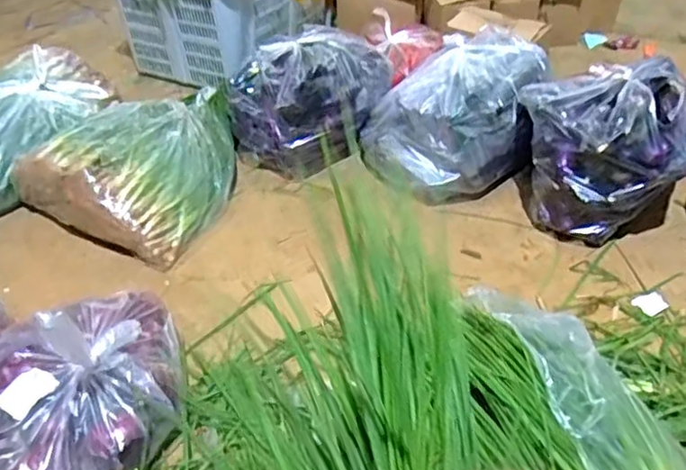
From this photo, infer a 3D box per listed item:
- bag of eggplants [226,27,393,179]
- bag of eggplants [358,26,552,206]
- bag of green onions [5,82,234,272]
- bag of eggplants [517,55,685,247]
[{"bbox_3d":[-0.077,-0.345,1.588,0.313,0.225,0.363,19,43,23],"label":"bag of eggplants"},{"bbox_3d":[0.292,-0.281,1.503,0.433,0.236,0.305,-25,45,-27],"label":"bag of eggplants"},{"bbox_3d":[-0.440,-0.183,1.455,0.395,0.173,0.468,14,41,18],"label":"bag of green onions"},{"bbox_3d":[0.521,-0.174,1.338,0.327,0.282,0.279,14,41,19],"label":"bag of eggplants"}]

